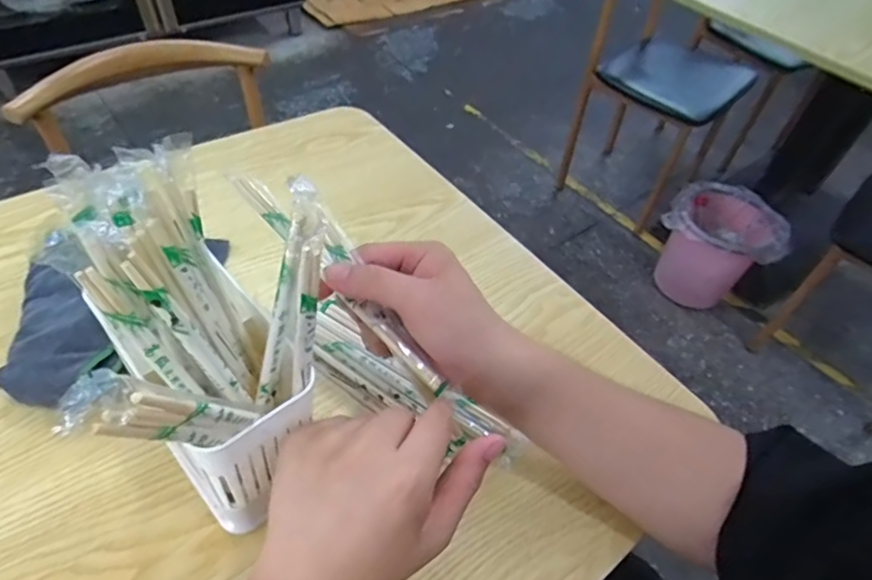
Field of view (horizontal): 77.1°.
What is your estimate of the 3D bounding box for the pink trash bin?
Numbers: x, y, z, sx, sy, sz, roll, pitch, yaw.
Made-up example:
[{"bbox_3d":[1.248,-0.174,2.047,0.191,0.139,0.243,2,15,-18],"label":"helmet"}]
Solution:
[{"bbox_3d":[0.688,-0.095,1.365,0.251,0.281,0.198,24,52,15],"label":"pink trash bin"}]

